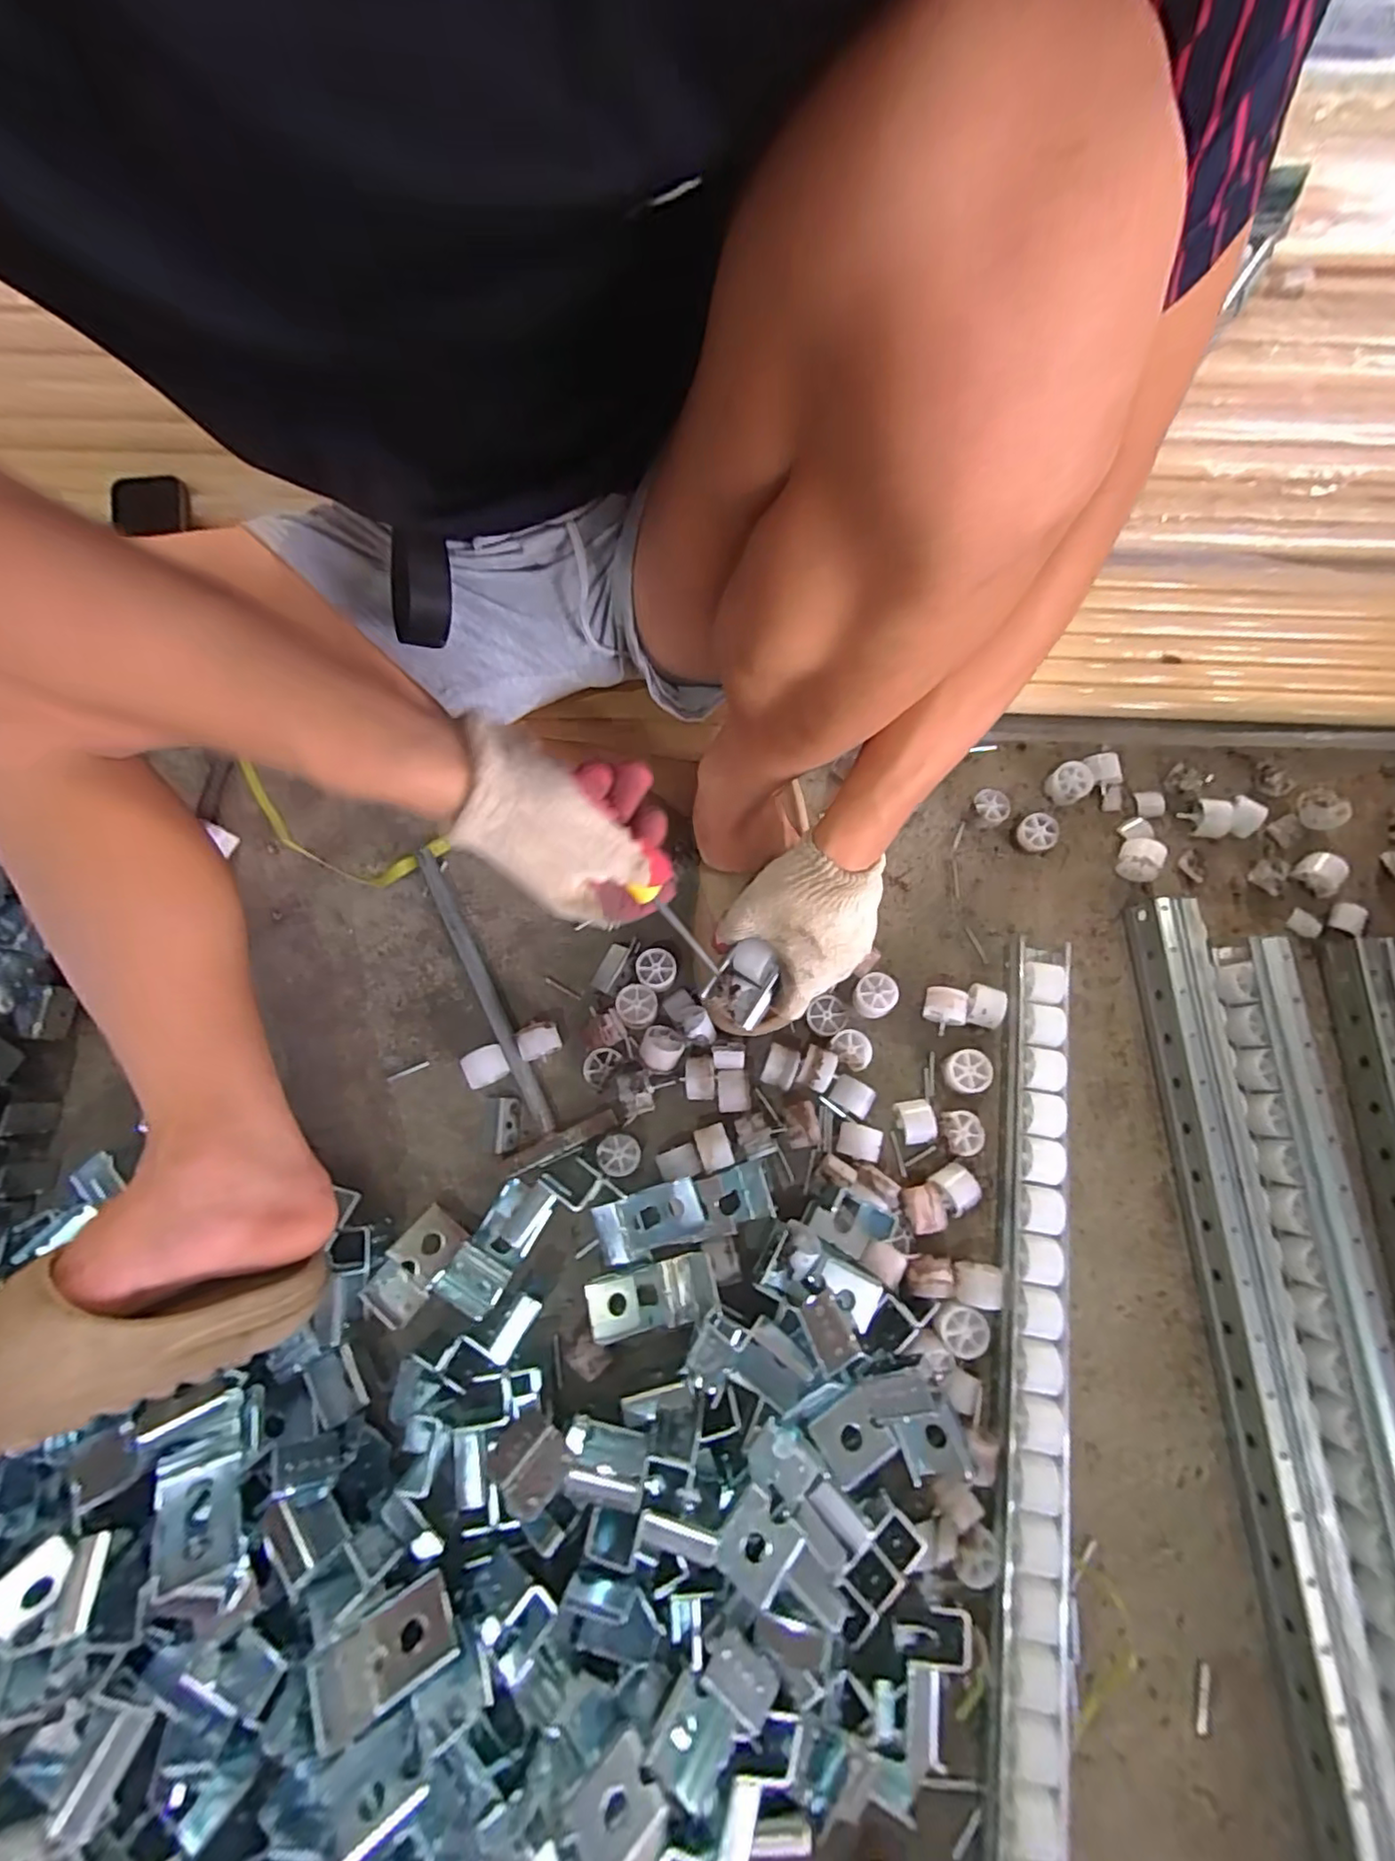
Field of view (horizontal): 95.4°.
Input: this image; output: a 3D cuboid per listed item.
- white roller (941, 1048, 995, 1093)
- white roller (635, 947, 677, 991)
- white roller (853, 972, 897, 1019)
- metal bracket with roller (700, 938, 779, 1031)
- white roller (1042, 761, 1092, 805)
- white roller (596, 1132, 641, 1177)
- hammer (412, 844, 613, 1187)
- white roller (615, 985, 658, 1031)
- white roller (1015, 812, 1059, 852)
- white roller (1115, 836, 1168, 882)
[{"bbox_3d":[0.228,0.119,0.539,0.036,0.026,0.036,0,76,1],"label":"white roller"},{"bbox_3d":[-0.036,0.035,0.562,0.034,0.021,0.037,-6,76,-1],"label":"white roller"},{"bbox_3d":[0.154,0.057,0.555,0.036,0.024,0.038,0,76,1],"label":"white roller"},{"bbox_3d":[0.035,0.040,0.473,0.046,0.028,0.052,35,79,9],"label":"metal bracket with roller"},{"bbox_3d":[0.352,-0.139,0.602,0.037,0.023,0.035,0,76,1],"label":"white roller"},{"bbox_3d":[-0.064,0.185,0.526,0.034,0.020,0.033,-8,76,-1],"label":"white roller"},{"bbox_3d":[-0.177,0.055,0.562,0.098,0.020,0.296,-25,77,-5],"label":"hammer"},{"bbox_3d":[-0.052,0.067,0.553,0.034,0.022,0.037,0,76,1],"label":"white roller"},{"bbox_3d":[0.314,-0.089,0.592,0.033,0.028,0.032,0,76,1],"label":"white roller"},{"bbox_3d":[0.401,-0.064,0.577,0.031,0.029,0.037,35,79,9],"label":"white roller"}]

